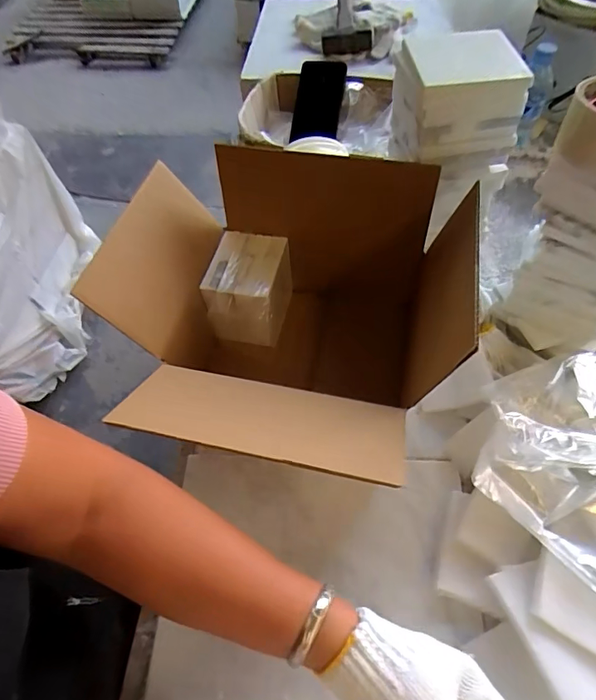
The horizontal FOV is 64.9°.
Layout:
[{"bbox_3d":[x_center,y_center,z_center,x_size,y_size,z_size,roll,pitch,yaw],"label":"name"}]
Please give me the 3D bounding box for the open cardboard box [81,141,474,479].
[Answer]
[{"bbox_3d":[-0.019,-0.025,0.494,0.346,0.192,0.321,10,59,9],"label":"open cardboard box"}]

